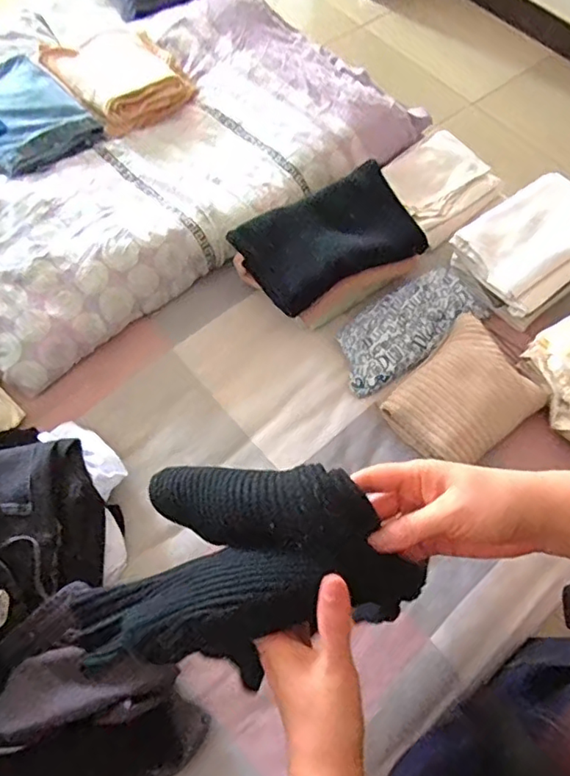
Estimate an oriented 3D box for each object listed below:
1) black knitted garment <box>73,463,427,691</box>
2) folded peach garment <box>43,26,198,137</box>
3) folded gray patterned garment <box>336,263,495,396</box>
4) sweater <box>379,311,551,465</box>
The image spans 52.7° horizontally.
[{"bbox_3d":[-0.033,0.130,0.412,0.223,0.109,0.144,13,63,4],"label":"black knitted garment"},{"bbox_3d":[-0.334,-0.642,1.159,0.231,0.049,0.262,-33,69,-18],"label":"folded peach garment"},{"bbox_3d":[0.218,-0.110,1.006,0.296,0.031,0.128,-34,69,-18],"label":"folded gray patterned garment"},{"bbox_3d":[0.300,0.012,0.941,0.182,0.051,0.232,40,68,16],"label":"sweater"}]

